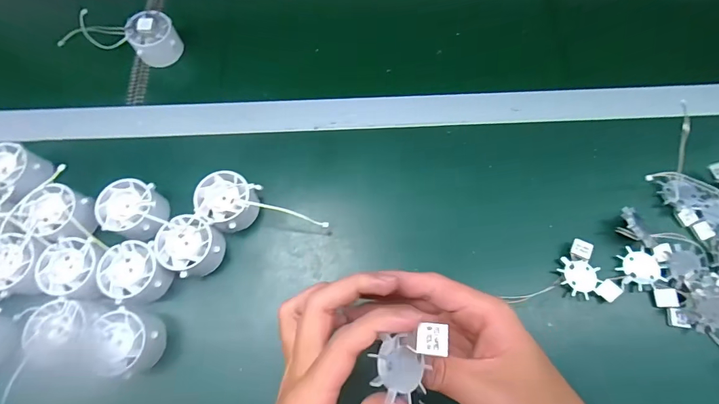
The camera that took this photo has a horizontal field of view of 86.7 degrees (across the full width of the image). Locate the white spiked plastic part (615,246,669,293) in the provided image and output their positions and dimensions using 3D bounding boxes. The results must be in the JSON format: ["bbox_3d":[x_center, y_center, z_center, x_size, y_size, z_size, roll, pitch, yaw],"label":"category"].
[{"bbox_3d":[0.256,0.060,0.347,0.039,0.008,0.038,-3,69,0],"label":"white spiked plastic part"}]

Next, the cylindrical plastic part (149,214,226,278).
[{"bbox_3d":[-0.153,0.039,0.344,0.050,0.034,0.049,30,72,11],"label":"cylindrical plastic part"}]

